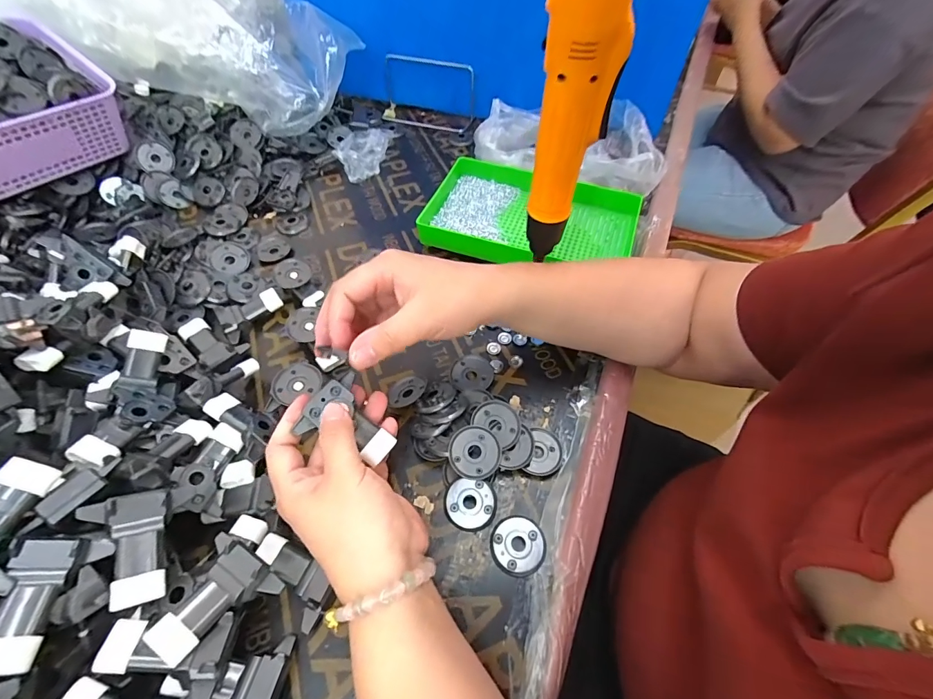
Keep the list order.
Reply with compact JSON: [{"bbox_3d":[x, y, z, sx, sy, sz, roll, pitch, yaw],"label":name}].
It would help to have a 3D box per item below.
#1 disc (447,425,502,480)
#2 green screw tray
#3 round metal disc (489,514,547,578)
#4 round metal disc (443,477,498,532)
[{"bbox_3d":[0.007,0.086,0.337,0.043,0.006,0.041,1,76,-5],"label":"disc"},{"bbox_3d":[0.077,-0.161,0.508,0.258,0.043,0.153,17,57,10],"label":"green screw tray"},{"bbox_3d":[0.040,0.151,0.313,0.041,0.008,0.042,0,56,-1],"label":"round metal disc"},{"bbox_3d":[0.002,0.125,0.326,0.043,0.008,0.039,4,77,11],"label":"round metal disc"}]

